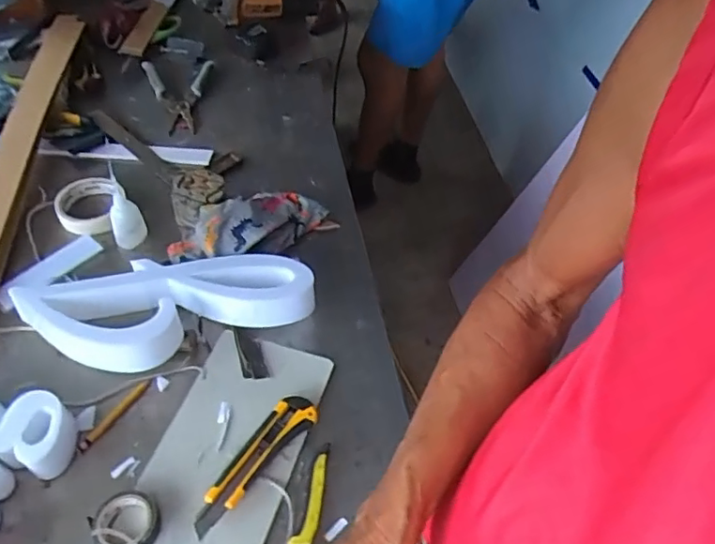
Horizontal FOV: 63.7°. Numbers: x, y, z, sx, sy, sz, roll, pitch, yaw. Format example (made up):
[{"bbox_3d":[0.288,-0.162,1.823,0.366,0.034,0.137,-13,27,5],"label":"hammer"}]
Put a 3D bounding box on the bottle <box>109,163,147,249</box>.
[{"bbox_3d":[-0.298,-0.079,0.735,0.027,0.107,0.037,7,49,1],"label":"bottle"}]

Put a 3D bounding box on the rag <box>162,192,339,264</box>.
[{"bbox_3d":[-0.135,-0.062,0.758,0.222,0.069,0.093,-13,52,-15],"label":"rag"}]

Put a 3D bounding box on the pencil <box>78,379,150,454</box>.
[{"bbox_3d":[-0.258,0.151,0.610,0.012,0.008,0.094,26,53,17],"label":"pencil"}]

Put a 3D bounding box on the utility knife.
[{"bbox_3d":[-0.104,0.188,0.576,0.039,0.021,0.158,33,55,22],"label":"utility knife"}]

